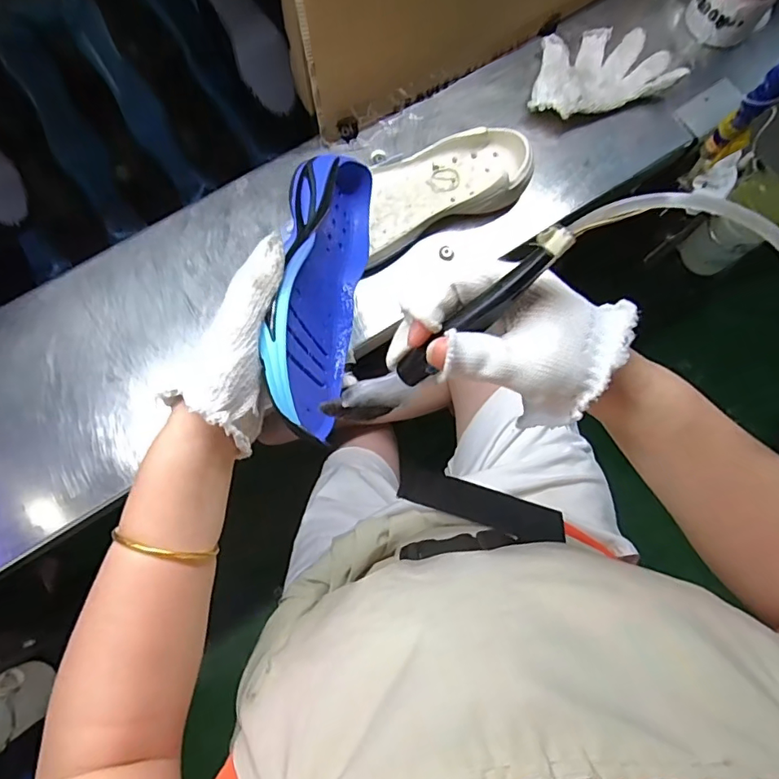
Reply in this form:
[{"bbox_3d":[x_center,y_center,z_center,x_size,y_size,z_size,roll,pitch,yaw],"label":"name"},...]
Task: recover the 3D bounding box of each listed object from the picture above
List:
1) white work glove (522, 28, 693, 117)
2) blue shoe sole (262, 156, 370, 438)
[{"bbox_3d":[0.240,-0.373,0.610,0.181,0.039,0.108,-16,77,-11],"label":"white work glove"},{"bbox_3d":[-0.058,-0.074,0.380,0.050,0.090,0.227,-3,62,20],"label":"blue shoe sole"}]

